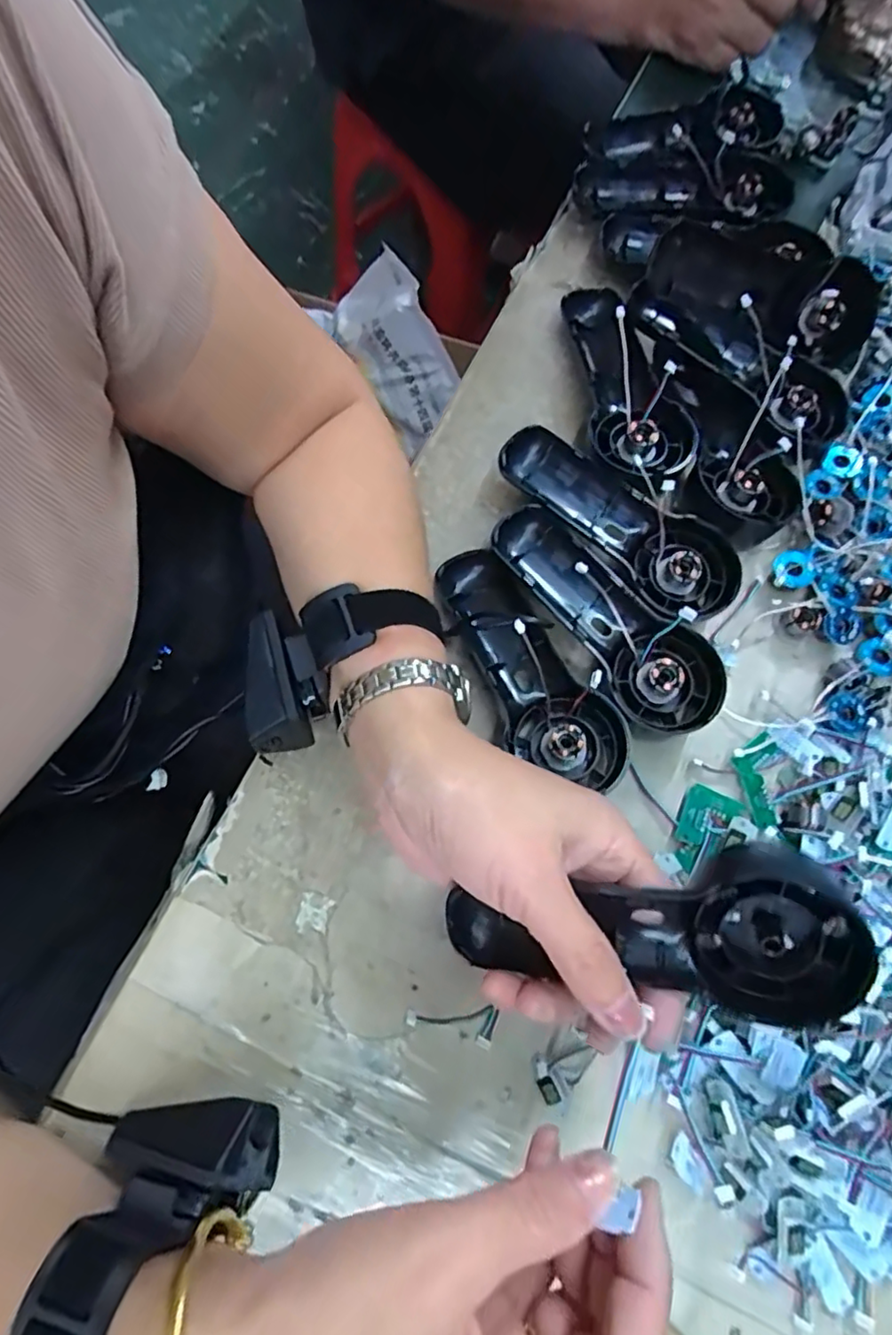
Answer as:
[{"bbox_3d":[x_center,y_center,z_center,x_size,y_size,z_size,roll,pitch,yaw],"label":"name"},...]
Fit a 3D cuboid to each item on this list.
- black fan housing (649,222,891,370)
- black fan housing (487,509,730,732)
[{"bbox_3d":[0.193,-0.226,0.375,0.146,0.044,0.054,10,74,0],"label":"black fan housing"},{"bbox_3d":[0.086,-0.027,0.343,0.056,0.031,0.149,-38,81,-13],"label":"black fan housing"}]

